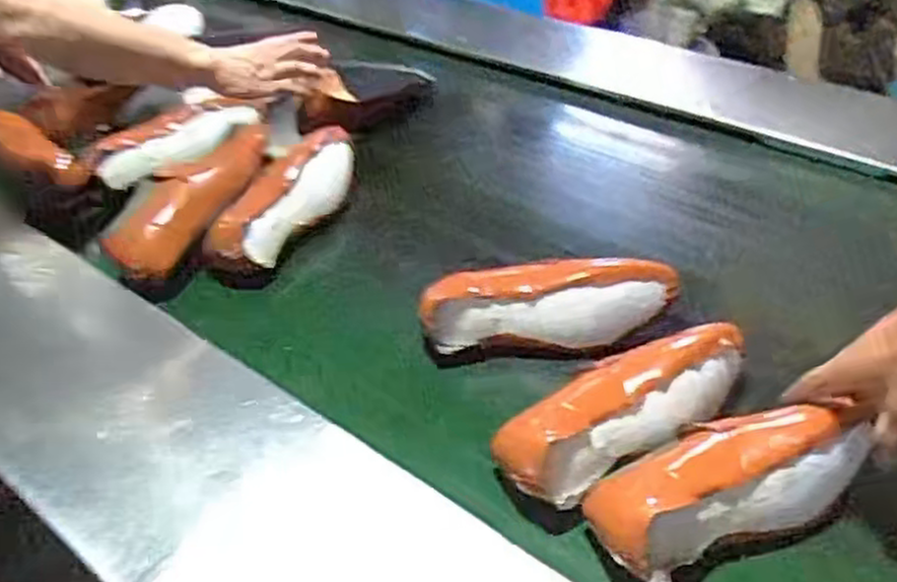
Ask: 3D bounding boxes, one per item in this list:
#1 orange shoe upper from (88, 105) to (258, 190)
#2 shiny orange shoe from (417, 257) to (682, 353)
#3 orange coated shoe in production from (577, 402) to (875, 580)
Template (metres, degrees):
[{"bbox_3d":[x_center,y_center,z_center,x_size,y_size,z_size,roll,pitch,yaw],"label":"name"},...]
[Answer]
[{"bbox_3d":[-0.384,-0.221,1.105,0.256,0.057,0.062,-28,45,-26],"label":"orange shoe upper"},{"bbox_3d":[0.099,0.020,0.822,0.249,0.078,0.074,-4,39,0],"label":"shiny orange shoe"},{"bbox_3d":[0.232,0.151,0.630,0.233,0.070,0.092,-18,41,-7],"label":"orange coated shoe in production"}]

